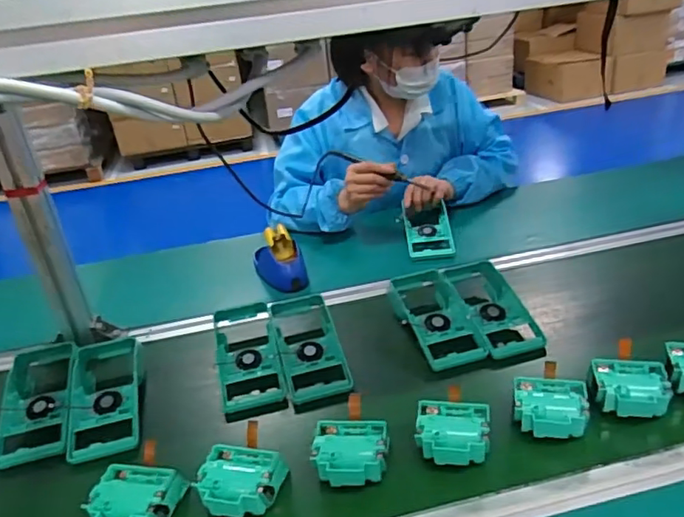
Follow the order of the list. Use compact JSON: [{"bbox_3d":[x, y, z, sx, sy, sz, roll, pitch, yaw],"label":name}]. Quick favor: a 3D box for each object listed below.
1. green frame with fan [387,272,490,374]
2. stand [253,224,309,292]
[{"bbox_3d":[0.123,0.077,0.797,0.094,0.044,0.210,-12,31,-10],"label":"green frame with fan"},{"bbox_3d":[-0.104,-0.003,0.957,0.063,0.082,0.108,-19,33,-23],"label":"stand"}]

